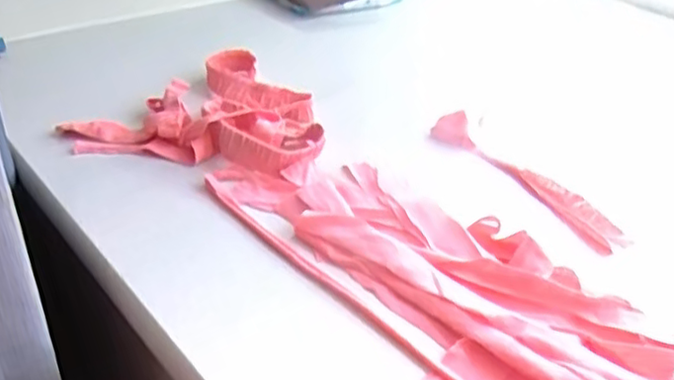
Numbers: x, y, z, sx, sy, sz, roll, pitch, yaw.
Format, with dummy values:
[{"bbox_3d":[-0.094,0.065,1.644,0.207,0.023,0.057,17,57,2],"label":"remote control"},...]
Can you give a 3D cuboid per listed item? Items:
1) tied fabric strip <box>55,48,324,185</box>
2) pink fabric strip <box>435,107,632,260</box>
[{"bbox_3d":[-0.115,-0.081,0.587,0.203,0.033,0.181,5,36,0],"label":"tied fabric strip"},{"bbox_3d":[0.158,-0.015,0.543,0.035,0.021,0.196,-19,42,-29],"label":"pink fabric strip"}]

